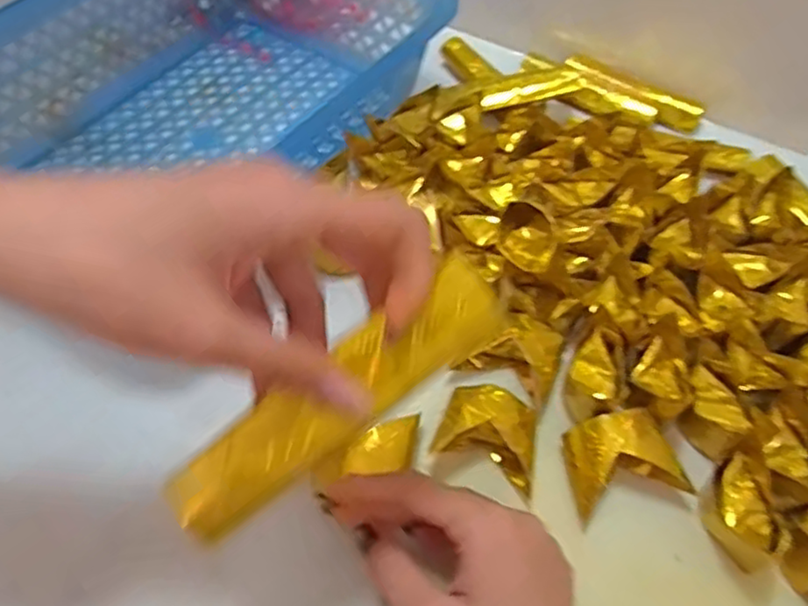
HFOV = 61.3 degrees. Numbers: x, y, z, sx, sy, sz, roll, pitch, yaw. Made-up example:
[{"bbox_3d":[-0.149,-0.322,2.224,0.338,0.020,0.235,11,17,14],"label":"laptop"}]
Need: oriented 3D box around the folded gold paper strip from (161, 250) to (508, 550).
[{"bbox_3d":[-0.024,0.035,0.241,0.134,0.008,0.031,-38,98,-2],"label":"folded gold paper strip"}]

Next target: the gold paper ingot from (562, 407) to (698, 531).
[{"bbox_3d":[0.110,0.083,0.351,0.054,0.033,0.044,-14,56,-11],"label":"gold paper ingot"}]

